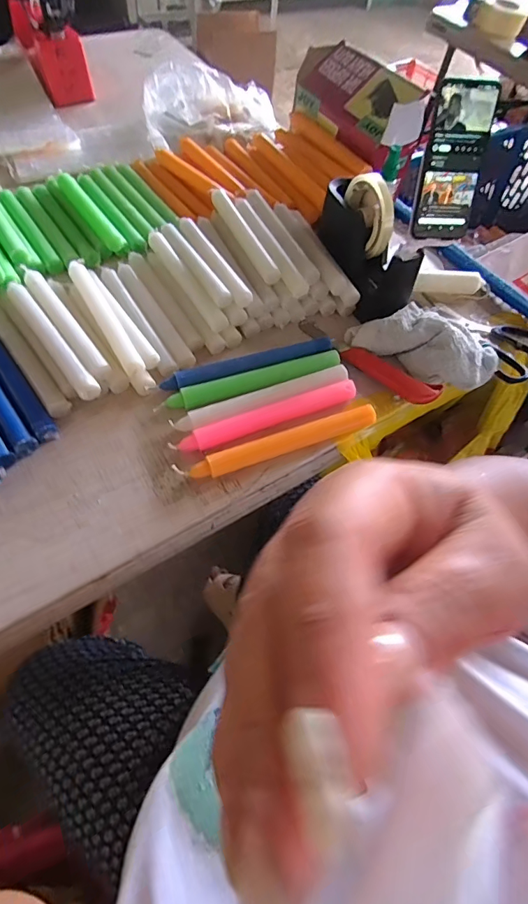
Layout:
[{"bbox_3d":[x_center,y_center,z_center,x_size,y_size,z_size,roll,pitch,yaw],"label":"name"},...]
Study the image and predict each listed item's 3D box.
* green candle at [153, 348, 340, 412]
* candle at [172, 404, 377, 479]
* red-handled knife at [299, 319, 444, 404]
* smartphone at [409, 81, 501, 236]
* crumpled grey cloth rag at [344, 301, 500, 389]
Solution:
[{"bbox_3d":[-0.011,-0.083,0.485,0.209,0.019,0.023,-17,62,-14],"label":"green candle"},{"bbox_3d":[0.018,-0.009,0.448,0.217,0.020,0.023,-18,63,-15],"label":"candle"},{"bbox_3d":[0.122,-0.112,0.518,0.191,0.028,0.033,37,64,16],"label":"red-handled knife"},{"bbox_3d":[0.235,-0.355,0.524,0.072,0.160,0.013,-1,34,0],"label":"smartphone"},{"bbox_3d":[0.199,-0.139,0.513,0.180,0.037,0.090,25,61,10],"label":"crumpled grey cloth rag"}]

